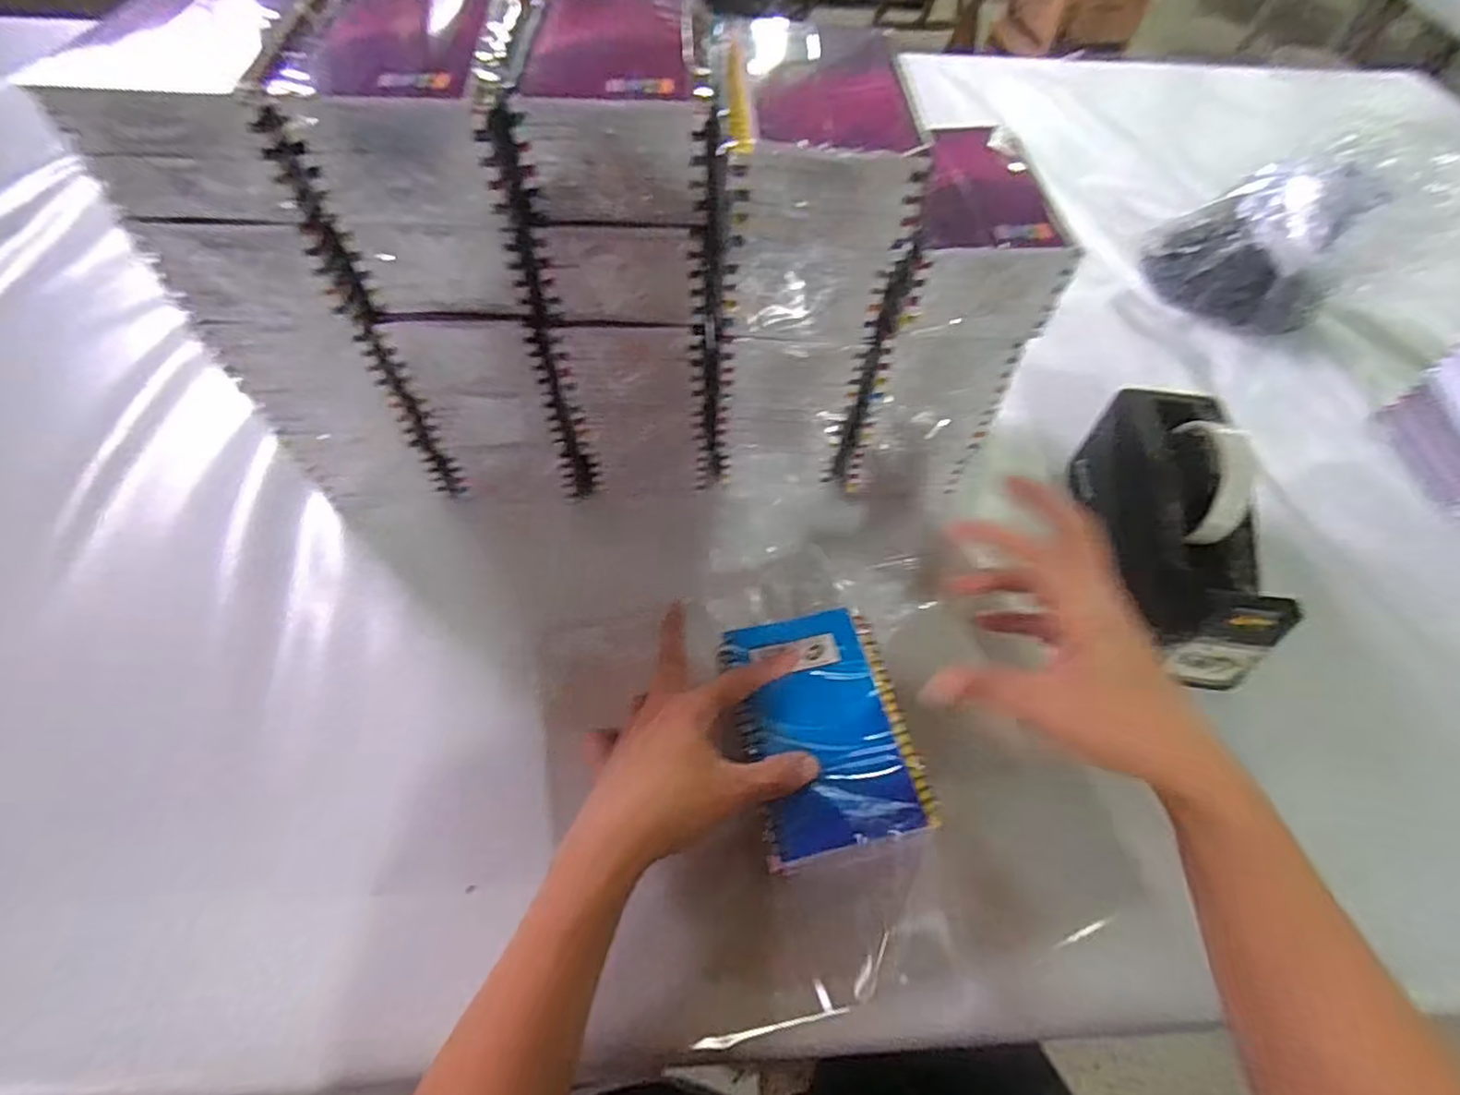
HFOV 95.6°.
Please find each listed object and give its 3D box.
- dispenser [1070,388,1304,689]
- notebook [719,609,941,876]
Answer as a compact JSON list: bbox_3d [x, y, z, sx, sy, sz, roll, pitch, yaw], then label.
[{"bbox_3d":[0.318,-0.016,0.473,0.079,0.116,0.205,7,57,2],"label":"dispenser"},{"bbox_3d":[0.053,0.101,0.374,0.093,0.013,0.131,-9,57,-9],"label":"notebook"}]

